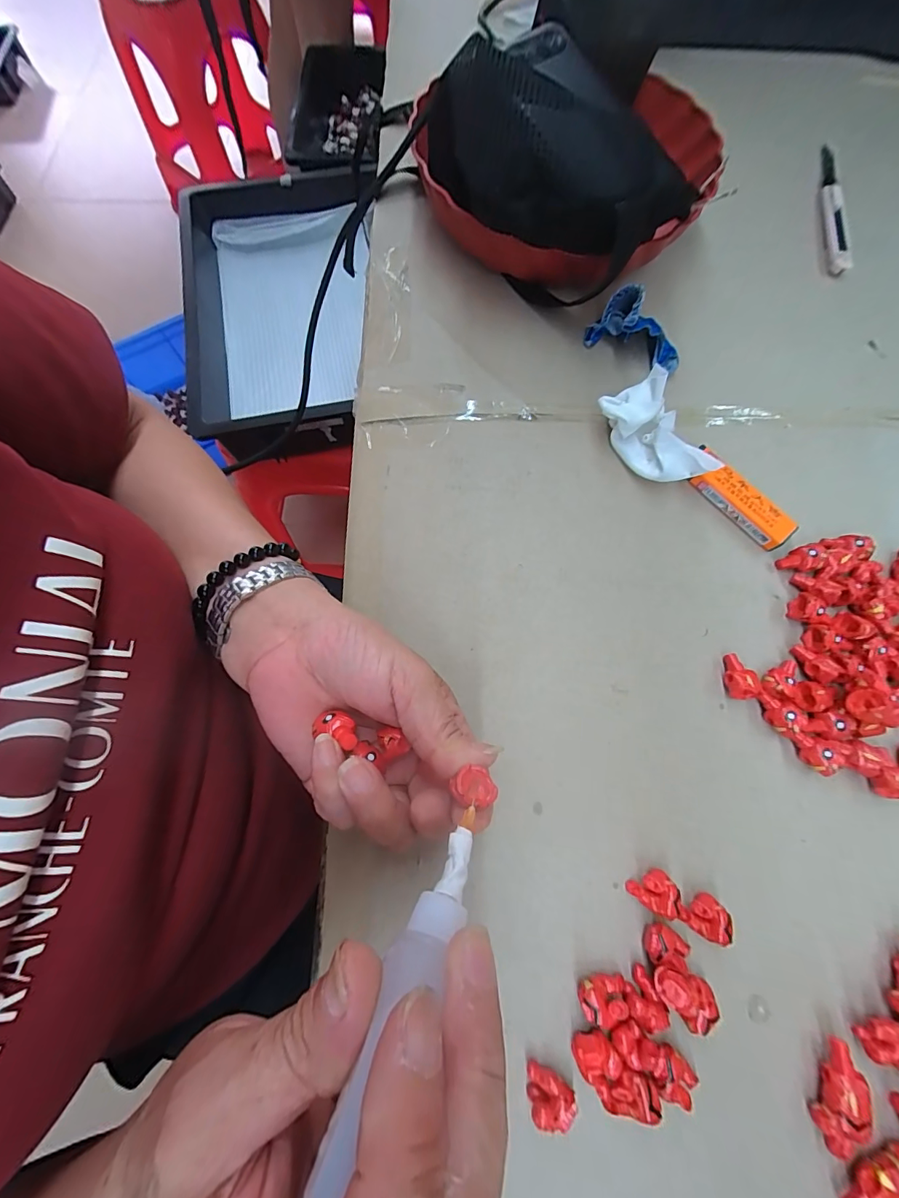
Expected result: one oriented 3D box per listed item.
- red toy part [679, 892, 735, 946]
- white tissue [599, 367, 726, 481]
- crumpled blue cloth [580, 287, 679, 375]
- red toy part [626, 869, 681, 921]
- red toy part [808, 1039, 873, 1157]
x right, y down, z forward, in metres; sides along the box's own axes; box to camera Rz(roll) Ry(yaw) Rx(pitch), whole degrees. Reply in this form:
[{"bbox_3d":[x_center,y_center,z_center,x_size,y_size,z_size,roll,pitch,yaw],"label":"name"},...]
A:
[{"bbox_3d":[0.128,0.159,0.215,0.020,0.015,0.018,40,77,12],"label":"red toy part"},{"bbox_3d":[0.132,-0.104,0.278,0.031,0.044,0.075,-28,74,-8],"label":"white tissue"},{"bbox_3d":[0.139,-0.197,0.313,0.070,0.036,0.029,35,76,11],"label":"crumpled blue cloth"},{"bbox_3d":[0.105,0.148,0.218,0.022,0.013,0.018,35,76,11],"label":"red toy part"},{"bbox_3d":[0.175,0.223,0.192,0.014,0.014,0.039,28,75,9],"label":"red toy part"}]

